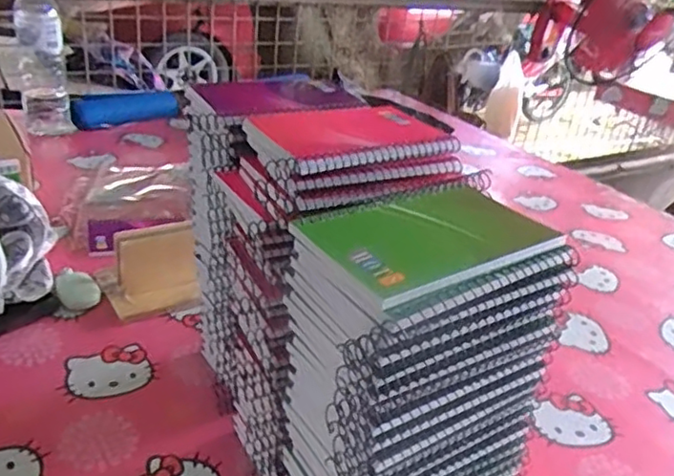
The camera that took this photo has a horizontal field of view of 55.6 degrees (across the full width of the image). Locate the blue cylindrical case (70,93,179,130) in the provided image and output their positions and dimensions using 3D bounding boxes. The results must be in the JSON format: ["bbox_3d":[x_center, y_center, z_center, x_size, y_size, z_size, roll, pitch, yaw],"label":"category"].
[{"bbox_3d":[-0.436,-0.266,1.319,0.221,0.049,0.060,-17,36,-38],"label":"blue cylindrical case"}]

